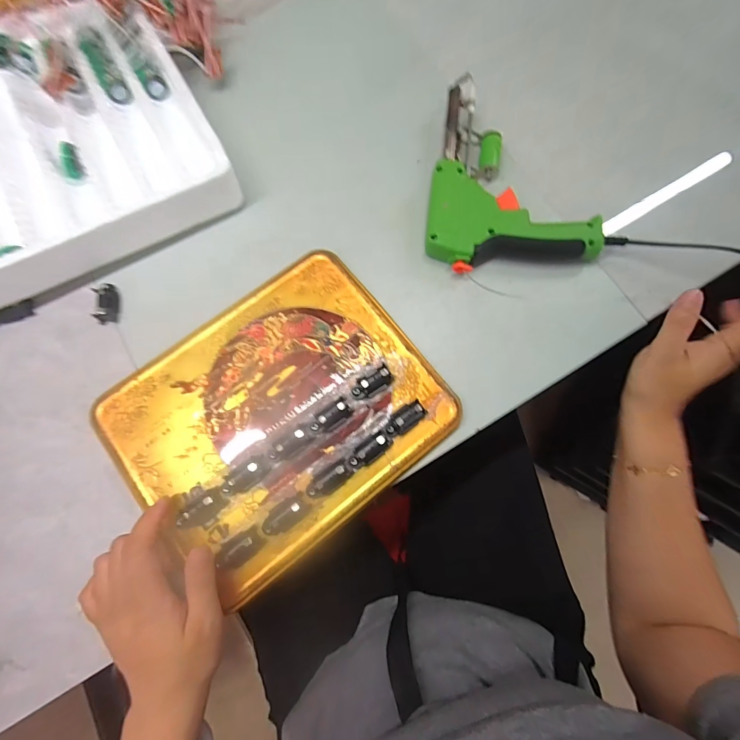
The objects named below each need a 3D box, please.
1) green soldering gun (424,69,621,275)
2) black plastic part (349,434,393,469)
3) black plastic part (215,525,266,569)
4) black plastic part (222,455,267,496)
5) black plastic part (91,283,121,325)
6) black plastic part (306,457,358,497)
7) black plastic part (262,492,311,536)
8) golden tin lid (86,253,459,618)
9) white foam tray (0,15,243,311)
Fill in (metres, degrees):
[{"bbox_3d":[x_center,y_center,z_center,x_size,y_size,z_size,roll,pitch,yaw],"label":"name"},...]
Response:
[{"bbox_3d":[0.133,-0.172,0.340,0.157,0.031,0.180,4,77,1],"label":"green soldering gun"},{"bbox_3d":[0.000,0.062,0.286,0.036,0.004,0.013,-37,79,-8],"label":"black plastic part"},{"bbox_3d":[-0.090,0.125,0.261,0.029,0.015,0.018,-36,79,-8],"label":"black plastic part"},{"bbox_3d":[-0.093,0.078,0.274,0.033,0.014,0.016,-38,80,-8],"label":"black plastic part"},{"bbox_3d":[-0.228,-0.059,0.322,0.017,0.013,0.036,-5,77,-1],"label":"black plastic part"},{"bbox_3d":[-0.028,0.079,0.274,0.041,0.015,0.015,-36,79,-8],"label":"black plastic part"},{"bbox_3d":[-0.061,0.105,0.268,0.036,0.011,0.017,-36,79,-8],"label":"black plastic part"},{"bbox_3d":[-0.069,0.032,0.291,0.226,0.017,0.192,-37,77,-9],"label":"golden tin lid"},{"bbox_3d":[-0.317,-0.177,0.326,0.340,0.068,0.261,-30,79,-7],"label":"white foam tray"}]

